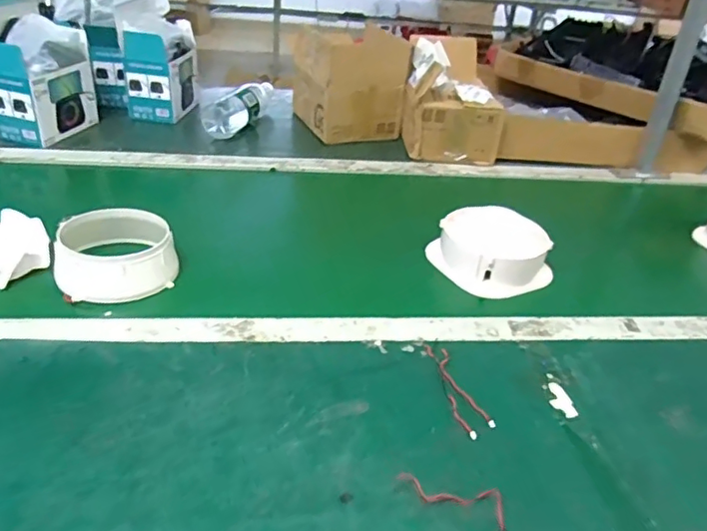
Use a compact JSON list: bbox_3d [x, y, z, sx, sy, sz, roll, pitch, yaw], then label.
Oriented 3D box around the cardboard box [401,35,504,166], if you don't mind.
[{"bbox_3d":[0.179,-0.301,1.016,0.163,0.167,0.195,6,31,1],"label":"cardboard box"}]

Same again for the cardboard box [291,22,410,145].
[{"bbox_3d":[-0.013,-0.351,1.055,0.148,0.178,0.182,-11,34,-25],"label":"cardboard box"}]

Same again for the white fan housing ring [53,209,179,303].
[{"bbox_3d":[-0.251,-0.012,0.596,0.118,0.056,0.094,-8,33,-20],"label":"white fan housing ring"}]

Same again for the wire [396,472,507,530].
[{"bbox_3d":[0.074,0.166,0.409,0.083,0.006,0.032,19,34,19],"label":"wire"}]

